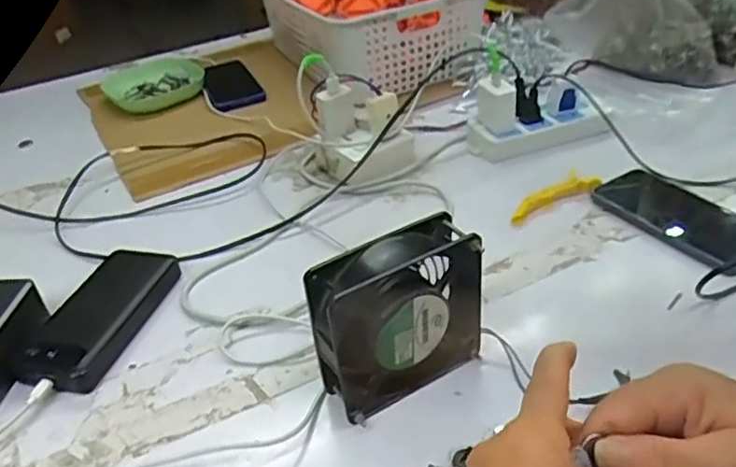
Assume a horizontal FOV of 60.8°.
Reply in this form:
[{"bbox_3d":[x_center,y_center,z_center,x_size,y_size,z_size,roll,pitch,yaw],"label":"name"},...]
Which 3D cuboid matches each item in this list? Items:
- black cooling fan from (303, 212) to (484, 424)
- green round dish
[{"bbox_3d":[0.021,0.059,0.447,0.116,0.117,0.045,-25,39,-22],"label":"black cooling fan"},{"bbox_3d":[-0.329,-0.233,0.972,0.144,0.031,0.157,-17,37,-12],"label":"green round dish"}]

